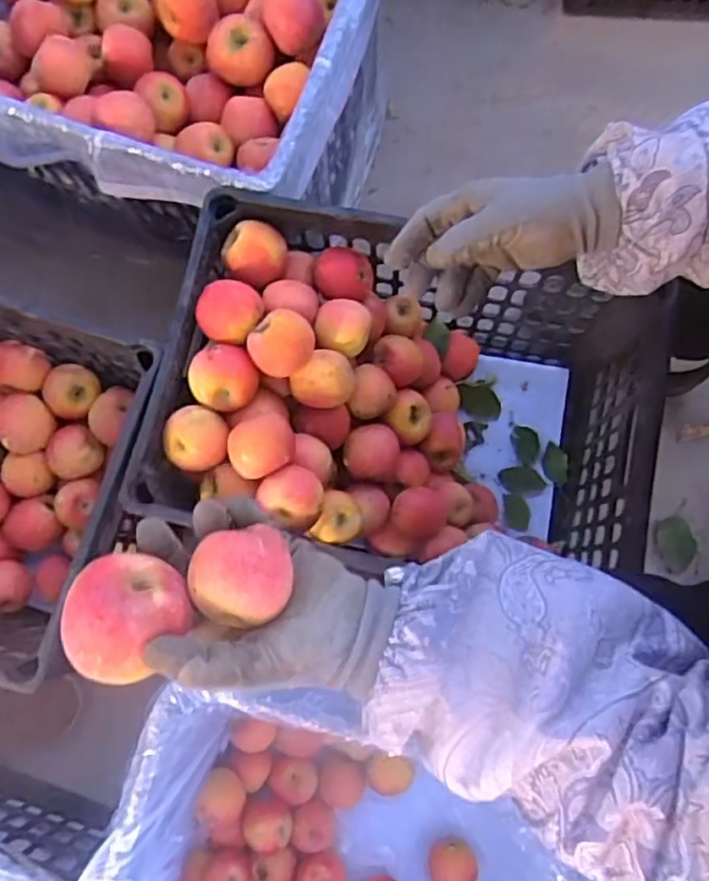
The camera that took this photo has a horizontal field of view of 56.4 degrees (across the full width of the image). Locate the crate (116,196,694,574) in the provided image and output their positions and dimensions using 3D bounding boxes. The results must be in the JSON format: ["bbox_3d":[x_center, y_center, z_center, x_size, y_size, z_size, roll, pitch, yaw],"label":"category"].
[{"bbox_3d":[0.056,-0.026,0.752,0.482,0.255,0.349,10,77,4],"label":"crate"}]

